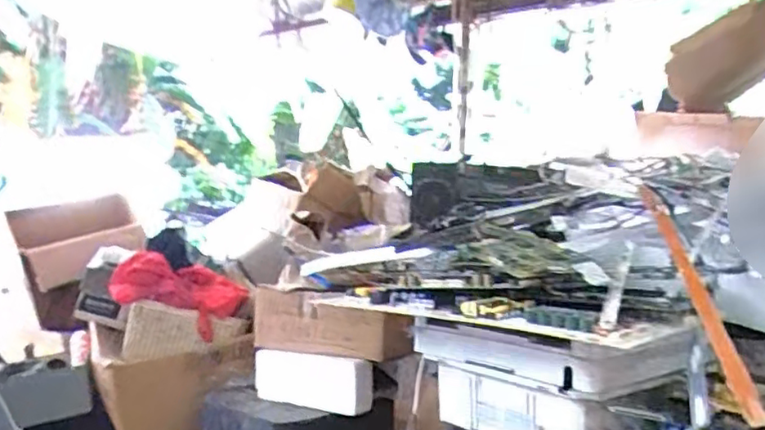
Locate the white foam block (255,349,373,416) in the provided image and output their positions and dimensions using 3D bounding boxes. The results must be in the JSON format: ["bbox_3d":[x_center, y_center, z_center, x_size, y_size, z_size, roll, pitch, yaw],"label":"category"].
[{"bbox_3d":[-0.143,0.320,1.188,0.272,0.094,0.048,2,-1,34],"label":"white foam block"}]

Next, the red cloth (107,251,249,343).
[{"bbox_3d":[-0.469,0.170,1.396,0.286,0.152,0.056,26,-25,-3],"label":"red cloth"}]

